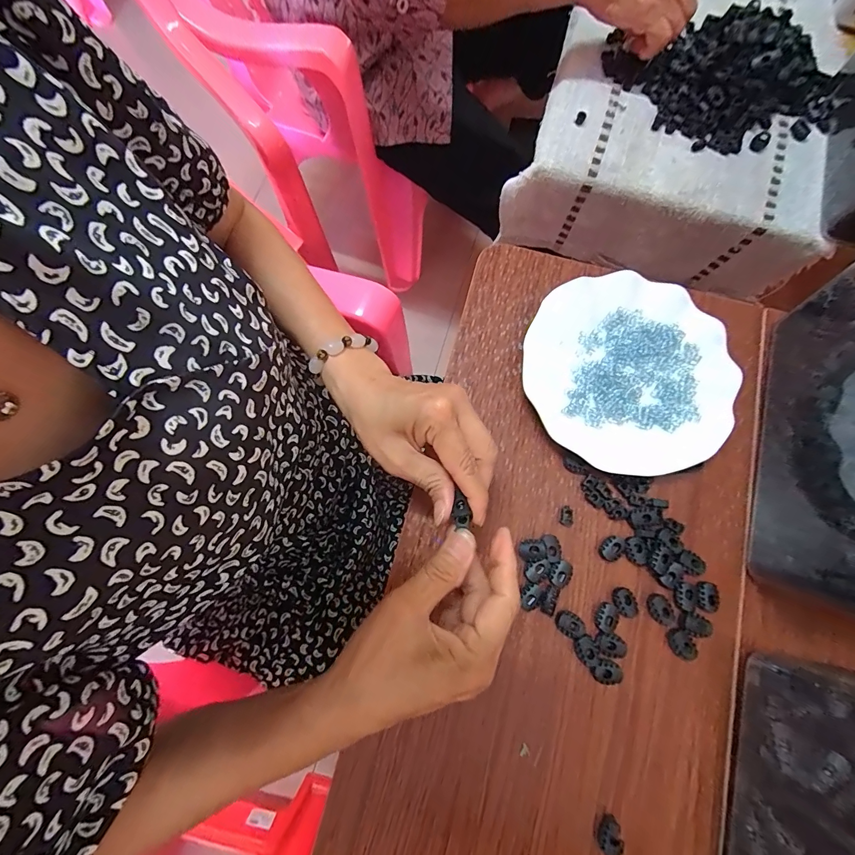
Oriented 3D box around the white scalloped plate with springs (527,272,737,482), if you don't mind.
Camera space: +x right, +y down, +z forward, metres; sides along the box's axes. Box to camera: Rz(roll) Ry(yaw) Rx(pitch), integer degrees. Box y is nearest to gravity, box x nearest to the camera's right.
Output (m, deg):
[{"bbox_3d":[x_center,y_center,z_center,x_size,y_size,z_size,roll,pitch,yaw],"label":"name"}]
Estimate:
[{"bbox_3d":[0.179,-0.051,0.348,0.180,0.028,0.170,27,77,6],"label":"white scalloped plate with springs"}]

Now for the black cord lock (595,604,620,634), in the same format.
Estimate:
[{"bbox_3d":[0.146,0.154,0.310,0.016,0.006,0.021,17,76,4],"label":"black cord lock"}]

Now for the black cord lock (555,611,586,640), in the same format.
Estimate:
[{"bbox_3d":[0.116,0.160,0.309,0.022,0.010,0.017,36,78,9],"label":"black cord lock"}]

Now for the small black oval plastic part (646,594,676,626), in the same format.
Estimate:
[{"bbox_3d":[0.190,0.149,0.312,0.018,0.005,0.024,-38,79,-10],"label":"small black oval plastic part"}]

